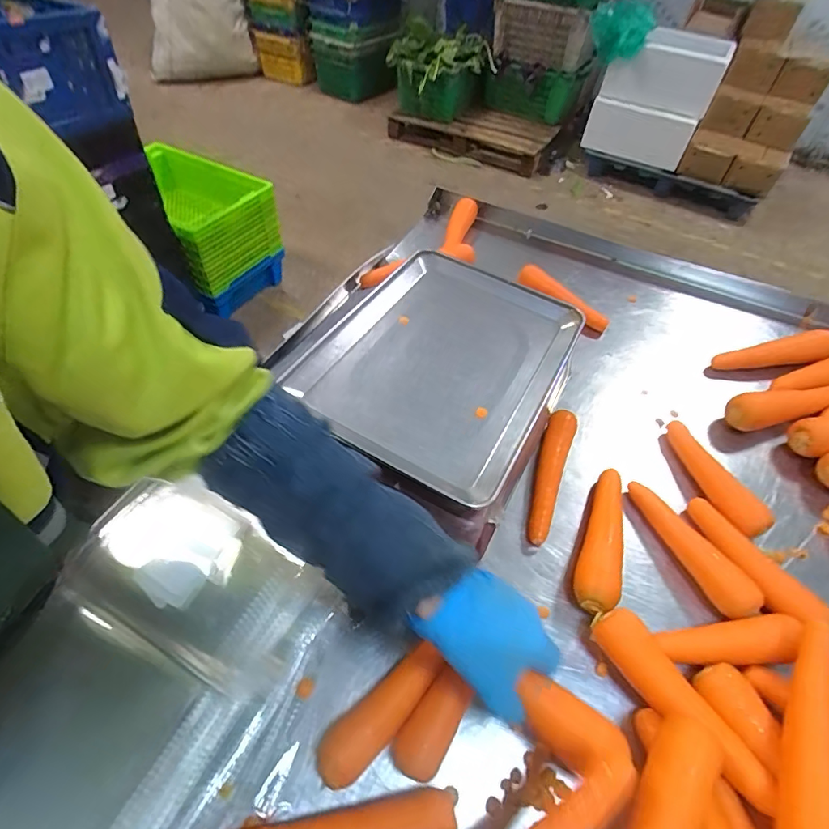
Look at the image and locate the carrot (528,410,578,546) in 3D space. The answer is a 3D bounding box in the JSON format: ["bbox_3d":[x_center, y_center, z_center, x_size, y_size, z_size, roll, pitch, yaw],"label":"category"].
[{"bbox_3d":[0.157,0.069,0.565,0.034,0.036,0.176,20,53,12],"label":"carrot"}]

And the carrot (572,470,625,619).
[{"bbox_3d":[0.204,0.126,0.513,0.040,0.045,0.184,21,53,13],"label":"carrot"}]

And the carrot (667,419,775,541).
[{"bbox_3d":[0.362,0.071,0.587,0.034,0.036,0.166,-5,52,-8],"label":"carrot"}]

